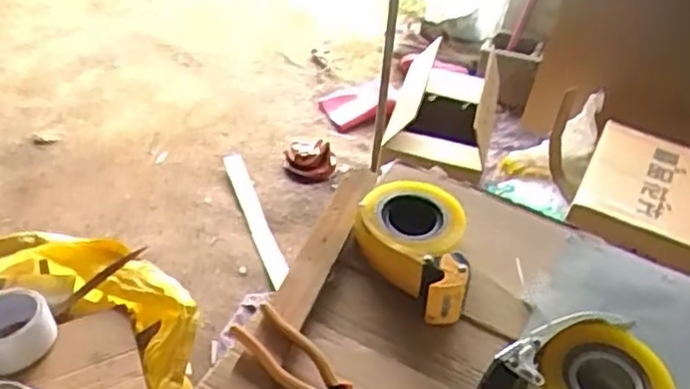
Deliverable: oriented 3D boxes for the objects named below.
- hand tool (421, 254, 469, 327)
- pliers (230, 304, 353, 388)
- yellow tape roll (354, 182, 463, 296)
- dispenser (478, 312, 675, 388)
[{"bbox_3d":[0.107,0.101,0.754,0.049,0.068,0.053,2,43,-1],"label":"hand tool"},{"bbox_3d":[-0.030,0.178,0.674,0.185,0.029,0.047,35,52,29],"label":"pliers"},{"bbox_3d":[0.082,0.042,0.827,0.128,0.059,0.153,31,48,27],"label":"yellow tape roll"},{"bbox_3d":[0.230,0.187,0.658,0.154,0.077,0.130,-21,49,-23],"label":"dispenser"}]

